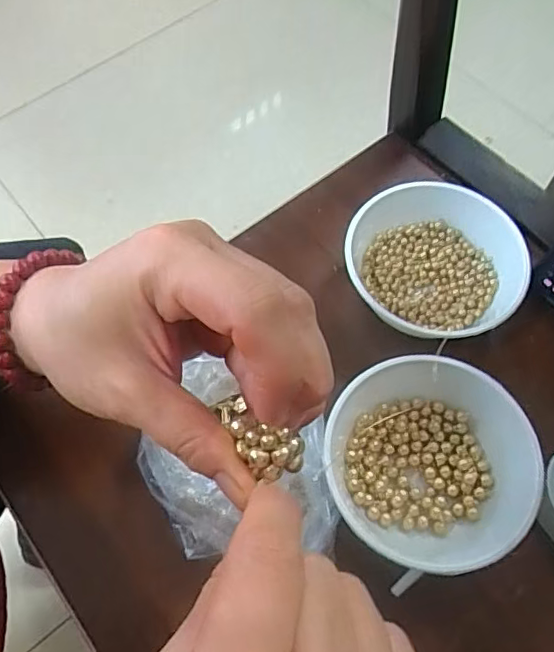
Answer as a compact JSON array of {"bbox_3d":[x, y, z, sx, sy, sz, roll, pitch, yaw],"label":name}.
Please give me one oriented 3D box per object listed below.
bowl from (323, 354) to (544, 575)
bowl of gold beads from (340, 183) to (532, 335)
[{"bbox_3d":[0.086,0.079,0.323,0.111,0.049,0.110,0,64,1],"label":"bowl"},{"bbox_3d":[0.110,-0.043,0.379,0.101,0.037,0.110,0,64,1],"label":"bowl of gold beads"}]

